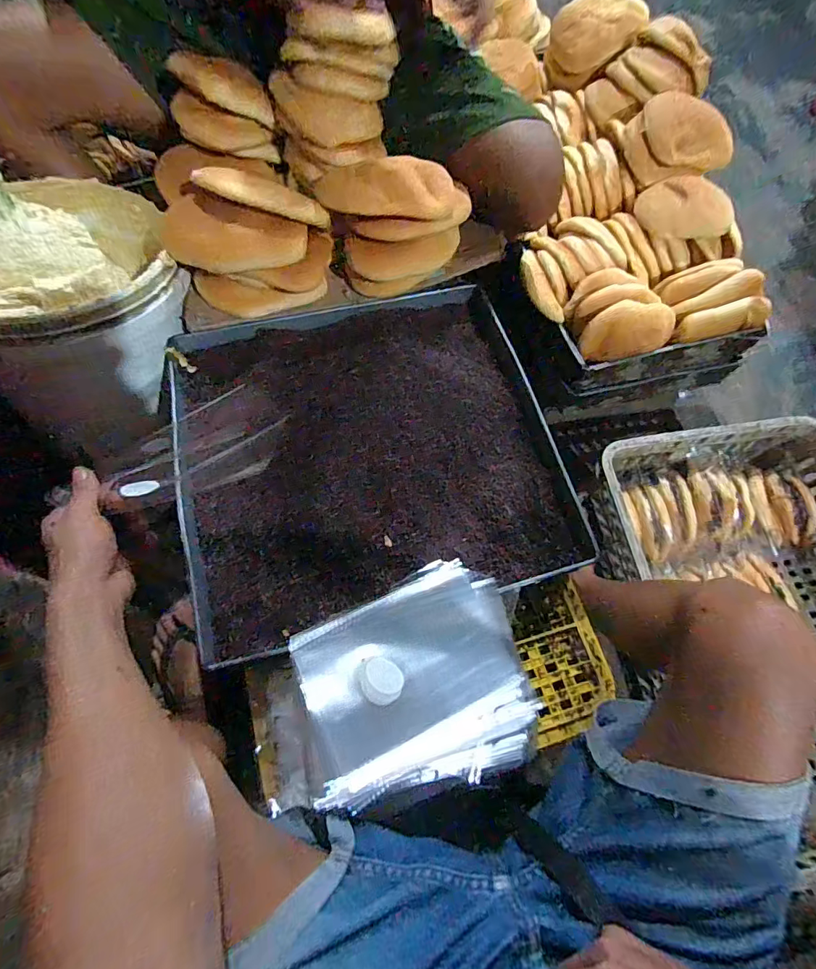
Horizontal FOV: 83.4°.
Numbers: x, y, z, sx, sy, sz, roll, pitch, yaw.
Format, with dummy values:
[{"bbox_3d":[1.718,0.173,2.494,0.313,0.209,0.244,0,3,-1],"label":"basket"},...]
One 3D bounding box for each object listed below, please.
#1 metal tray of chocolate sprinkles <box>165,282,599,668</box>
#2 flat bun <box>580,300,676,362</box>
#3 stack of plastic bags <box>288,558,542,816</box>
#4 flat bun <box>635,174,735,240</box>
[{"bbox_3d":[-0.051,-0.056,0.608,0.470,0.048,0.436,-14,68,-8],"label":"metal tray of chocolate sprinkles"},{"bbox_3d":[0.363,-0.256,0.751,0.158,0.087,0.025,-9,33,0],"label":"flat bun"},{"bbox_3d":[0.011,0.196,0.467,0.228,0.043,0.207,-17,69,-10],"label":"stack of plastic bags"},{"bbox_3d":[0.494,-0.490,0.819,0.159,0.023,0.097,21,104,15],"label":"flat bun"}]

